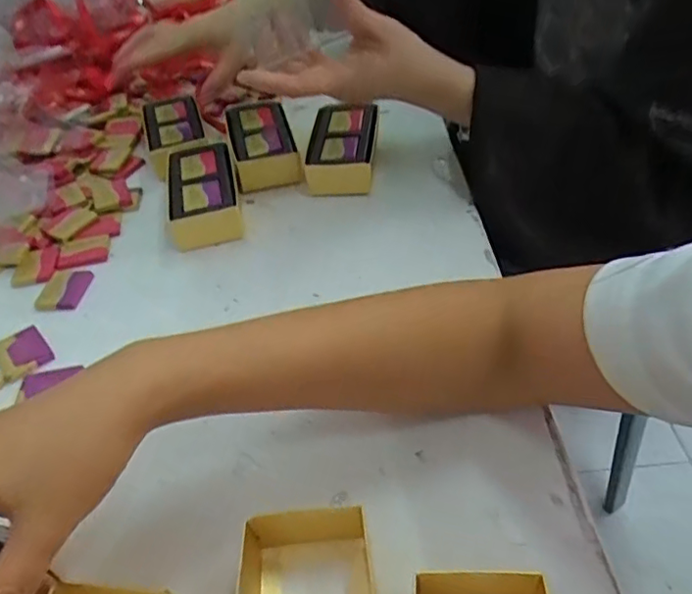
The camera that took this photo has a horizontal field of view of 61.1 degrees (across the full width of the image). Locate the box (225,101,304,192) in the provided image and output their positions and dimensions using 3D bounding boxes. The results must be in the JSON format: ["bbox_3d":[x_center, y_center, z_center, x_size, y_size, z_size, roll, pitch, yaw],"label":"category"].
[{"bbox_3d":[-0.079,-0.145,0.557,0.056,0.039,0.117,-13,43,-6],"label":"box"}]

